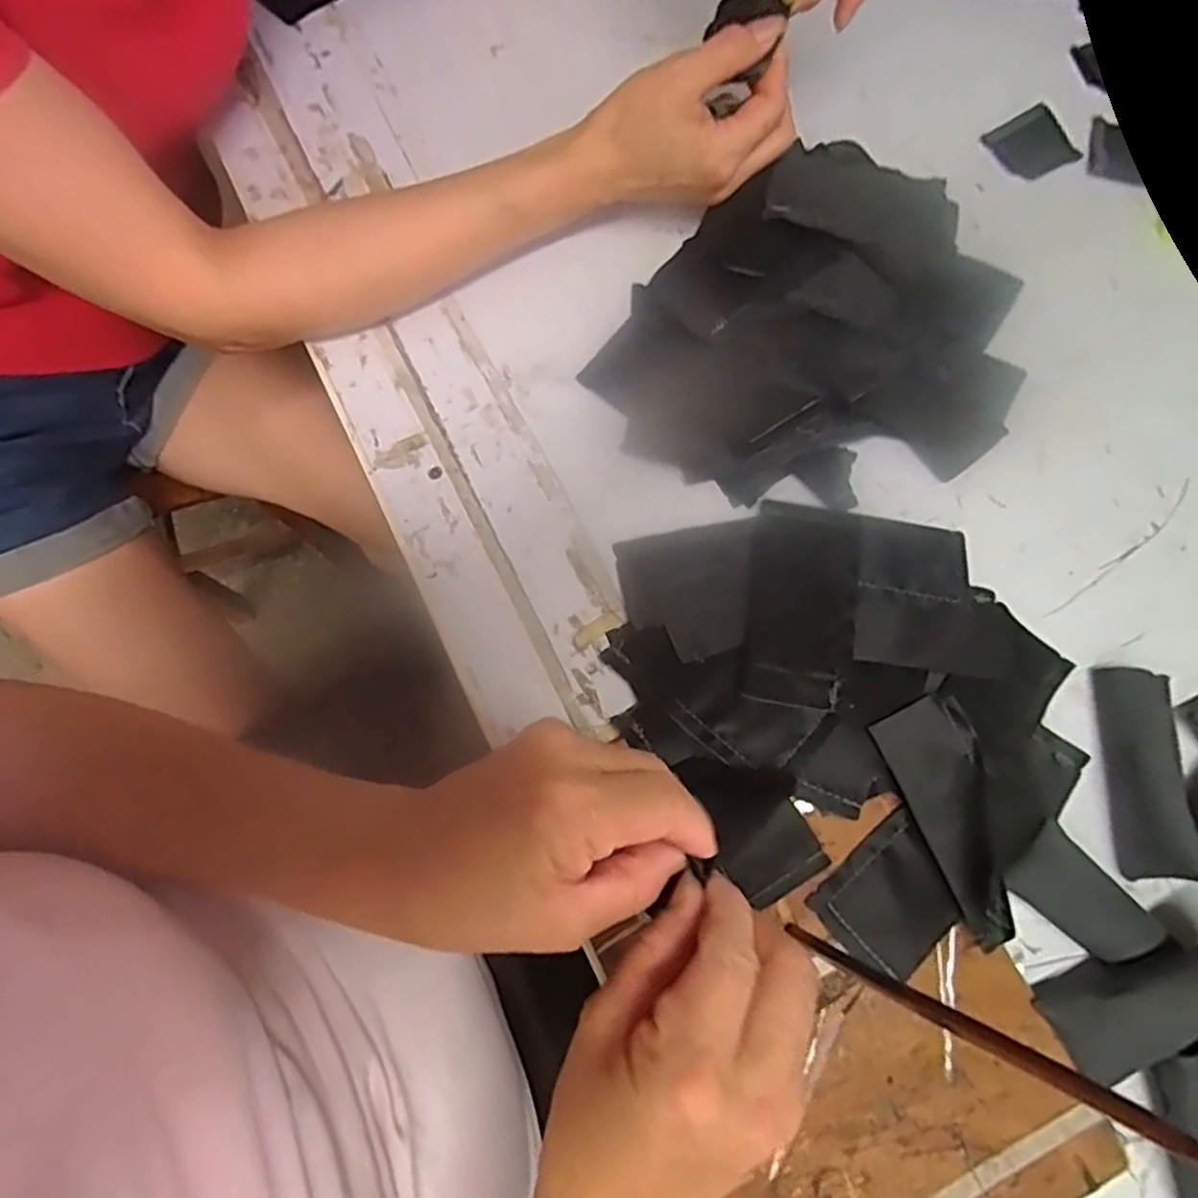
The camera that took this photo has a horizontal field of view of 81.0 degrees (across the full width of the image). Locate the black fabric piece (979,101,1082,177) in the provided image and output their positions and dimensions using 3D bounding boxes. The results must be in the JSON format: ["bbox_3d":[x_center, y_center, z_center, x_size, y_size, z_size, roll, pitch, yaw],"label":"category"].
[{"bbox_3d":[0.297,-0.310,0.481,0.051,0.004,0.046,-30,86,-4],"label":"black fabric piece"}]

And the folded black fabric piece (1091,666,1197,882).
[{"bbox_3d":[0.281,0.088,0.360,0.029,0.020,0.103,3,76,0],"label":"folded black fabric piece"}]

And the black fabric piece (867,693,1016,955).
[{"bbox_3d":[0.178,0.106,0.345,0.042,0.008,0.113,-23,77,-6],"label":"black fabric piece"}]

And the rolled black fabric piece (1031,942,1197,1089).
[{"bbox_3d":[0.261,0.181,0.319,0.105,0.025,0.038,-32,77,16],"label":"rolled black fabric piece"}]

